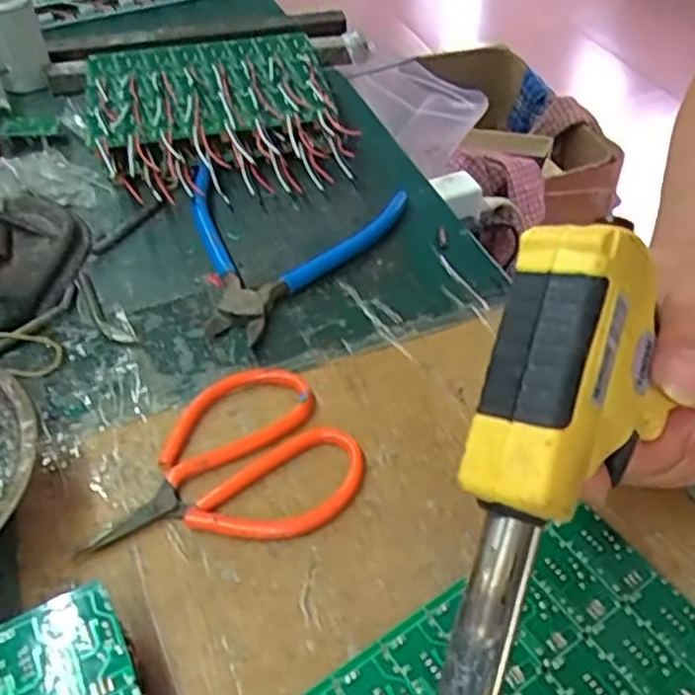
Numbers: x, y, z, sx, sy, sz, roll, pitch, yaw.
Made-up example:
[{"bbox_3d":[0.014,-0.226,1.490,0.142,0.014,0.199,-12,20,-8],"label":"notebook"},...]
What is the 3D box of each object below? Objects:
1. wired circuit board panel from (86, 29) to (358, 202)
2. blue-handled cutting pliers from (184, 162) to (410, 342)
[{"bbox_3d":[-0.094,-0.164,0.491,0.156,0.043,0.180,-12,47,-11],"label":"wired circuit board panel"},{"bbox_3d":[-0.052,-0.070,0.418,0.114,0.019,0.143,31,54,26],"label":"blue-handled cutting pliers"}]

